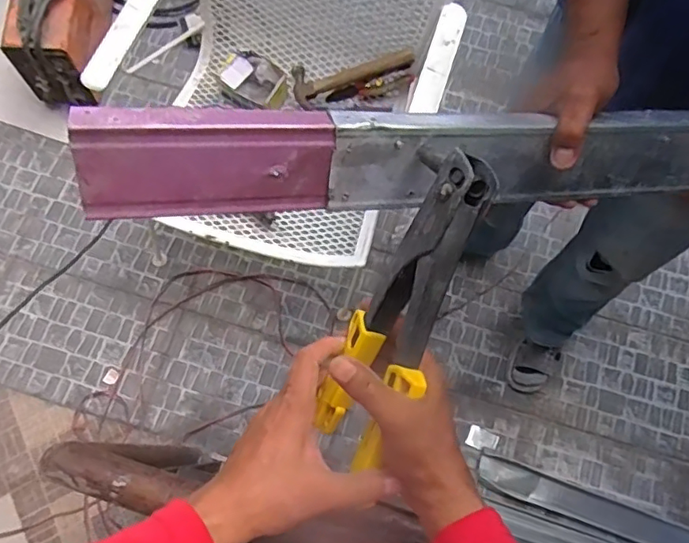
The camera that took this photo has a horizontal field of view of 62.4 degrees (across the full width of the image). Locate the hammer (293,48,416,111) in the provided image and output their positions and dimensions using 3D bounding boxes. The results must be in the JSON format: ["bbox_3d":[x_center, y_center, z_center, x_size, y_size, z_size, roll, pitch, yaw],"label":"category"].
[{"bbox_3d":[0.018,-0.423,1.227,0.267,0.039,0.086,-9,73,21],"label":"hammer"}]

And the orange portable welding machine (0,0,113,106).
[{"bbox_3d":[-0.735,-0.680,1.485,0.197,0.222,0.406,-4,73,-5],"label":"orange portable welding machine"}]

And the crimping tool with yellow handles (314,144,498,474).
[{"bbox_3d":[0.048,0.029,0.407,0.031,0.085,0.223,13,108,-38],"label":"crimping tool with yellow handles"}]

